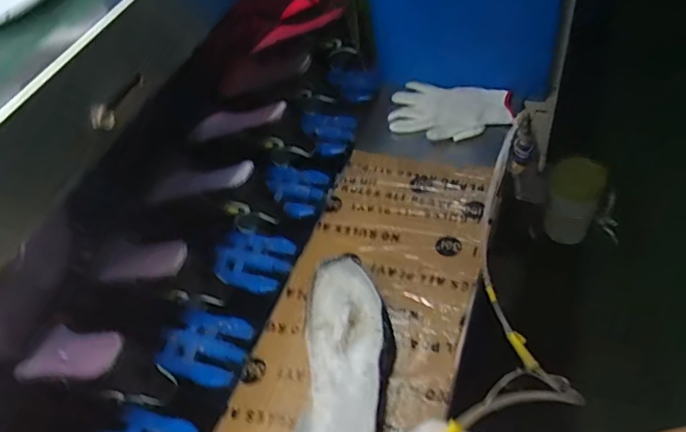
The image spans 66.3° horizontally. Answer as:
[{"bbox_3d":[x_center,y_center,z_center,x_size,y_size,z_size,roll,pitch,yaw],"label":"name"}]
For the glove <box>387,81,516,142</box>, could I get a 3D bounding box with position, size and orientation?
[{"bbox_3d":[0.170,-0.164,0.839,0.185,0.029,0.123,9,54,18],"label":"glove"}]

